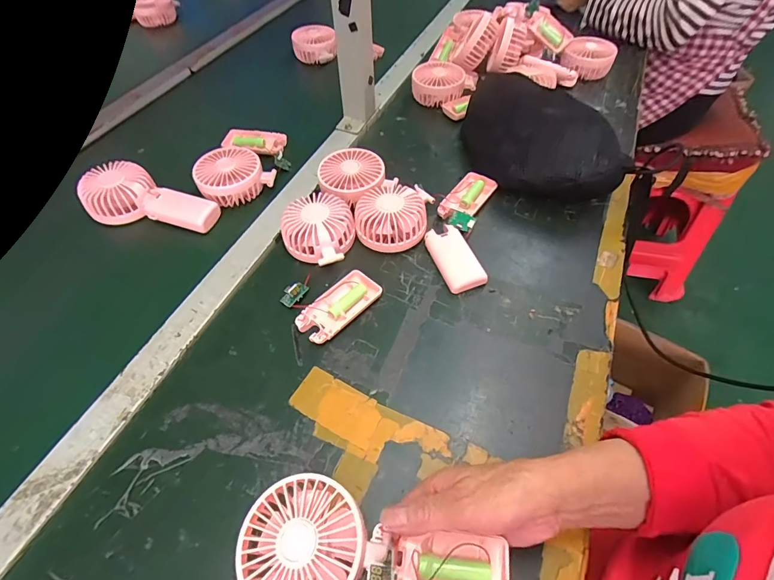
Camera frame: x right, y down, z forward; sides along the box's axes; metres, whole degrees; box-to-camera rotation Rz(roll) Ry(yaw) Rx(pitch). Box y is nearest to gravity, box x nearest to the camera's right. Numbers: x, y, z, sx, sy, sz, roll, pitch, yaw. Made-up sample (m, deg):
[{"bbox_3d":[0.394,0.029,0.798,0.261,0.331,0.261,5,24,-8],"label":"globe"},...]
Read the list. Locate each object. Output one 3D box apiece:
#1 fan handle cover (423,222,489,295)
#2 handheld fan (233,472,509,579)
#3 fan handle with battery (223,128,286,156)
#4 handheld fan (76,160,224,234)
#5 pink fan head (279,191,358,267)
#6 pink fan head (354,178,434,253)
[{"bbox_3d":[0.079,-0.037,0.477,0.042,0.019,0.089,-17,53,-10],"label":"fan handle cover"},{"bbox_3d":[-0.010,0.182,0.278,0.181,0.035,0.080,11,53,1],"label":"handheld fan"},{"bbox_3d":[-0.200,-0.226,0.623,0.098,0.020,0.045,14,54,13],"label":"fan handle with battery"},{"bbox_3d":[-0.304,-0.112,0.520,0.157,0.058,0.079,18,55,16],"label":"handheld fan"},{"bbox_3d":[-0.078,-0.073,0.493,0.083,0.045,0.082,-1,52,2],"label":"pink fan head"},{"bbox_3d":[0.012,-0.094,0.508,0.082,0.049,0.101,26,58,21],"label":"pink fan head"}]

